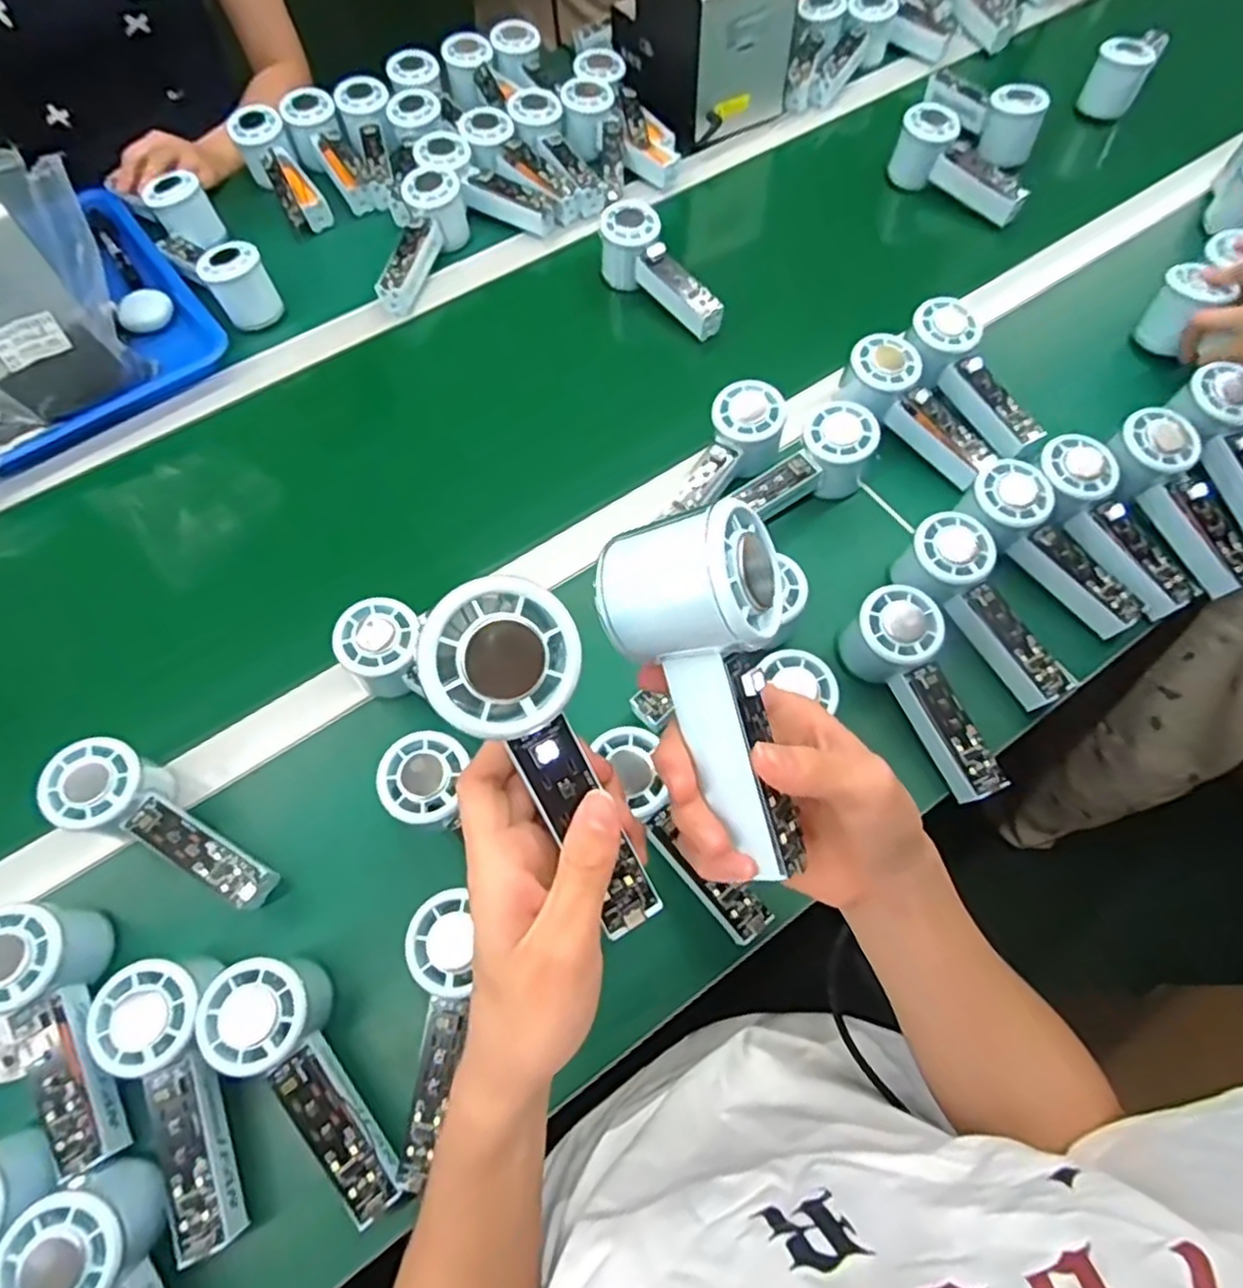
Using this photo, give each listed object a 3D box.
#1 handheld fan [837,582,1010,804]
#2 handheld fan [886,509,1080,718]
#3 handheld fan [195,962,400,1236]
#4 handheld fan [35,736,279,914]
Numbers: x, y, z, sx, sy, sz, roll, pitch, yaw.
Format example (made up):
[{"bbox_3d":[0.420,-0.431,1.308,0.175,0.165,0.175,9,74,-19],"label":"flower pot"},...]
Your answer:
[{"bbox_3d":[0.210,0.034,0.504,0.057,0.052,0.150,-25,80,-10],"label":"handheld fan"},{"bbox_3d":[0.262,-0.023,0.530,0.058,0.053,0.152,-30,80,-12],"label":"handheld fan"},{"bbox_3d":[-0.175,0.246,0.410,0.054,0.056,0.151,-36,81,-14],"label":"handheld fan"},{"bbox_3d":[-0.295,0.122,0.474,0.159,0.058,0.056,33,70,1],"label":"handheld fan"}]

